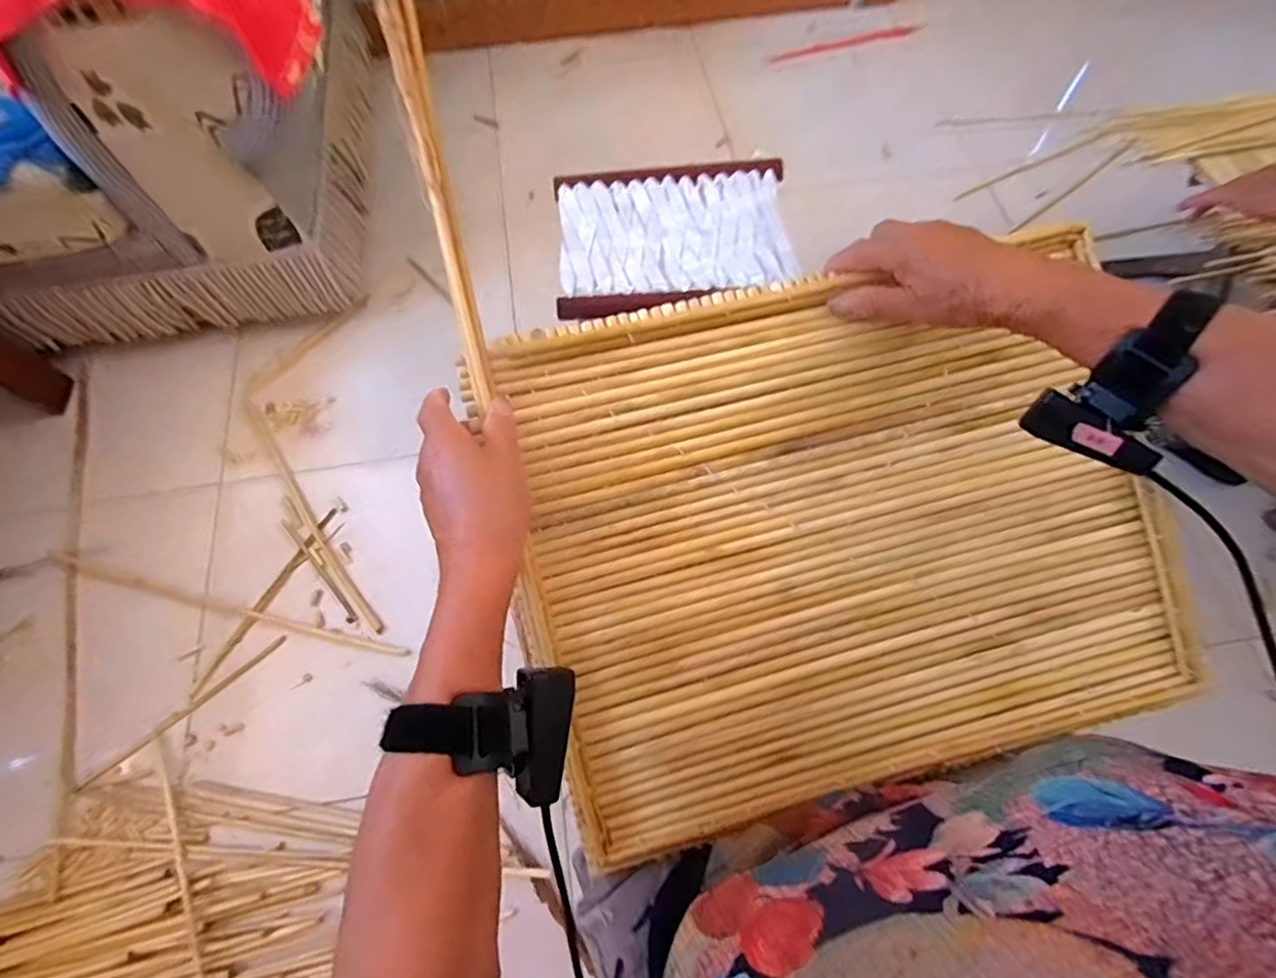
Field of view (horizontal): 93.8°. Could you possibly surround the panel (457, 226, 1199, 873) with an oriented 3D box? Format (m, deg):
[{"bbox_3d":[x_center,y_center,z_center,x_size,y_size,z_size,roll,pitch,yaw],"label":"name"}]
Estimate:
[{"bbox_3d":[0.140,0.023,0.418,0.427,0.018,0.349,-13,87,-5],"label":"panel"}]

